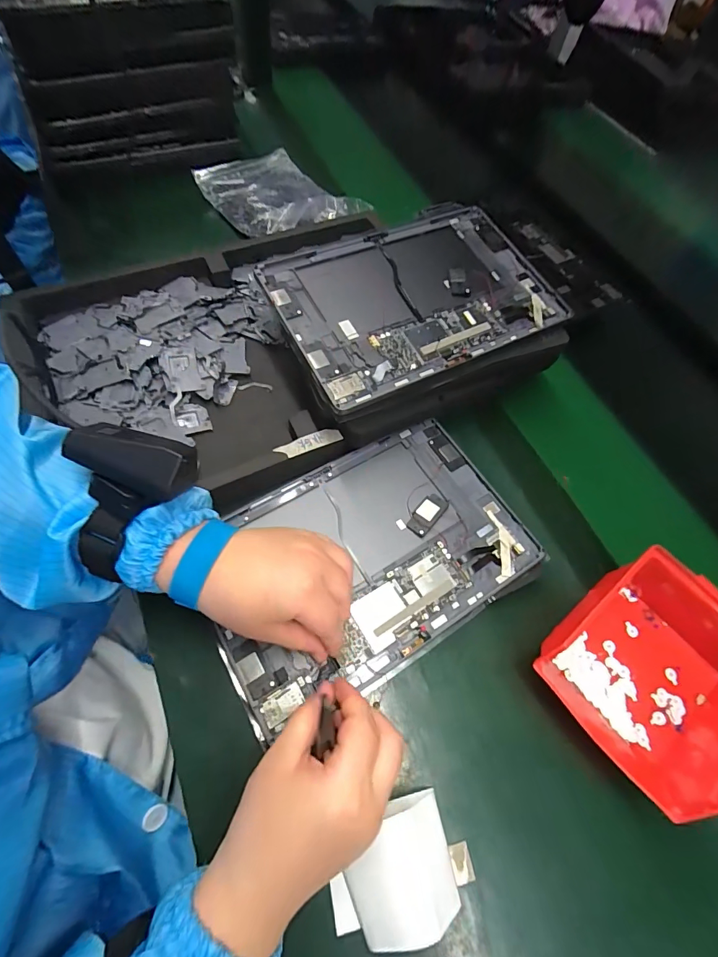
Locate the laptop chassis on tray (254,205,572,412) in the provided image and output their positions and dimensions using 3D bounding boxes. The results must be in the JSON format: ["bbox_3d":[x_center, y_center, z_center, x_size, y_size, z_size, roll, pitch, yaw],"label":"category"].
[{"bbox_3d":[0.053,-0.173,0.385,0.252,0.021,0.167,-23,69,-20],"label":"laptop chassis on tray"}]

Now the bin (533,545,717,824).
[{"bbox_3d":[0.223,0.140,0.305,0.144,0.073,0.137,-30,72,-22],"label":"bin"}]

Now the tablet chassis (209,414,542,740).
[{"bbox_3d":[0.008,0.061,0.339,0.255,0.014,0.168,-29,67,-15],"label":"tablet chassis"}]

